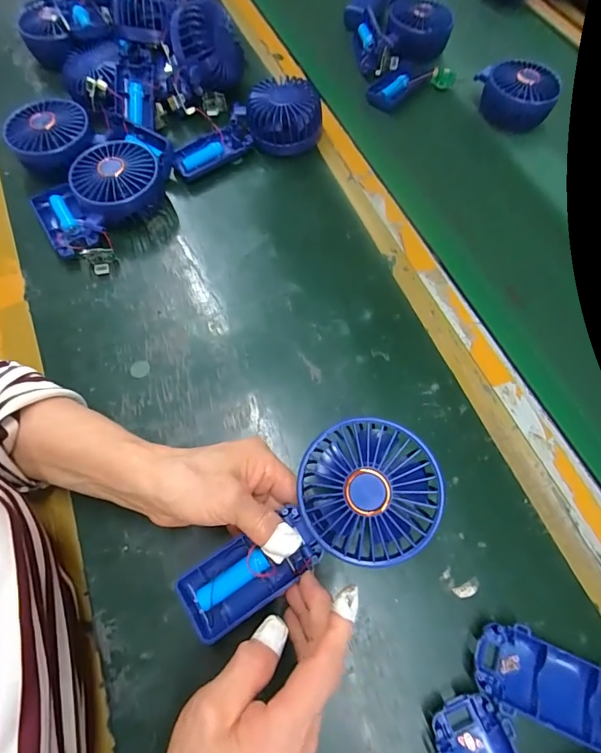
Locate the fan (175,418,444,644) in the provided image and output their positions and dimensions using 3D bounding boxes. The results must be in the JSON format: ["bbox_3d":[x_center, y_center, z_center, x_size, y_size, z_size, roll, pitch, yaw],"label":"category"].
[{"bbox_3d":[0.004,0.100,0.253,0.178,0.035,0.081,-36,70,6],"label":"fan"}]

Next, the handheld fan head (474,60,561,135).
[{"bbox_3d":[0.268,-0.348,0.496,0.091,0.047,0.073,11,67,4],"label":"handheld fan head"}]

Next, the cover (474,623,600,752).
[{"bbox_3d":[0.163,0.202,0.263,0.097,0.016,0.048,19,68,7],"label":"cover"}]

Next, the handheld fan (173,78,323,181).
[{"bbox_3d":[-0.060,-0.280,0.446,0.176,0.045,0.076,-18,68,-8],"label":"handheld fan"}]

